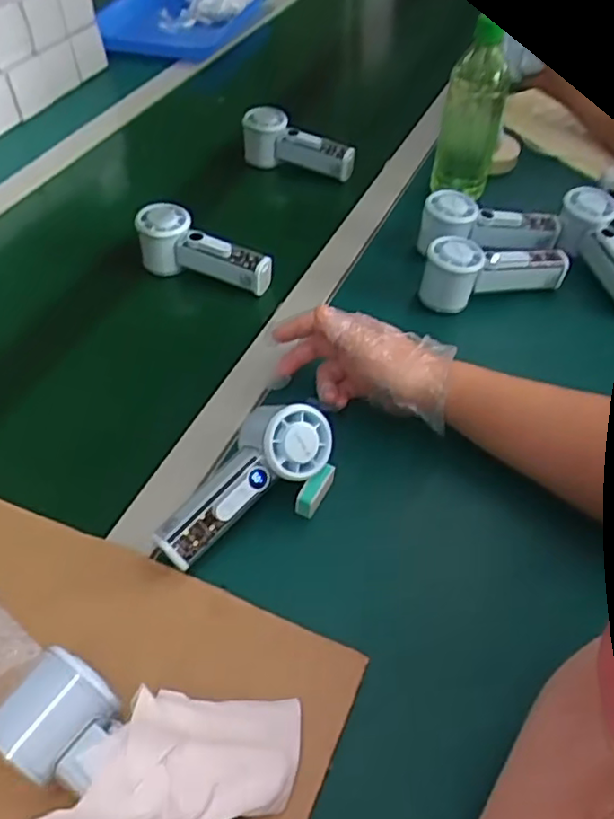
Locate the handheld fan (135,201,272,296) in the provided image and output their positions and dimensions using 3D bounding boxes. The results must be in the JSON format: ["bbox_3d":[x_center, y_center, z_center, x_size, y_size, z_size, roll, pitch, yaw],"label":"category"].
[{"bbox_3d":[-0.111,-0.167,0.717,0.155,0.063,0.049,24,52,5],"label":"handheld fan"}]

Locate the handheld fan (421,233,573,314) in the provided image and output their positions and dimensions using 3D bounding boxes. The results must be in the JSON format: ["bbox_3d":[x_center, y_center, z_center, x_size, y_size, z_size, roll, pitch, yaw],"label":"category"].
[{"bbox_3d":[0.194,-0.145,0.694,0.155,0.075,0.049,-14,50,-11],"label":"handheld fan"}]

